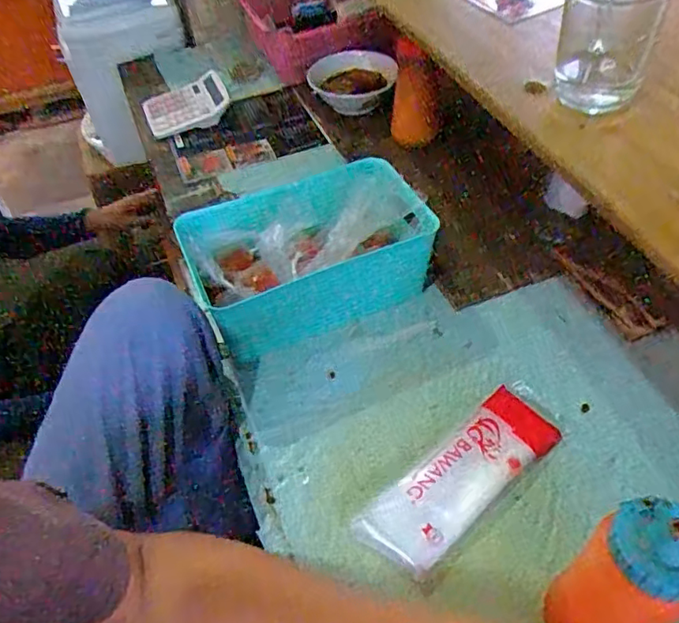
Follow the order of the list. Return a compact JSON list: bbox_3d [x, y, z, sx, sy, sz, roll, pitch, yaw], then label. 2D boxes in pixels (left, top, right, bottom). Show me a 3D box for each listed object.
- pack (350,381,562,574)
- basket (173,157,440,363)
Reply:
[{"bbox_3d":[0.128,0.155,0.565,0.243,0.014,0.078,-36,56,-23],"label":"pack"},{"bbox_3d":[-0.027,-0.062,0.700,0.286,0.129,0.146,-24,52,-14],"label":"basket"}]

